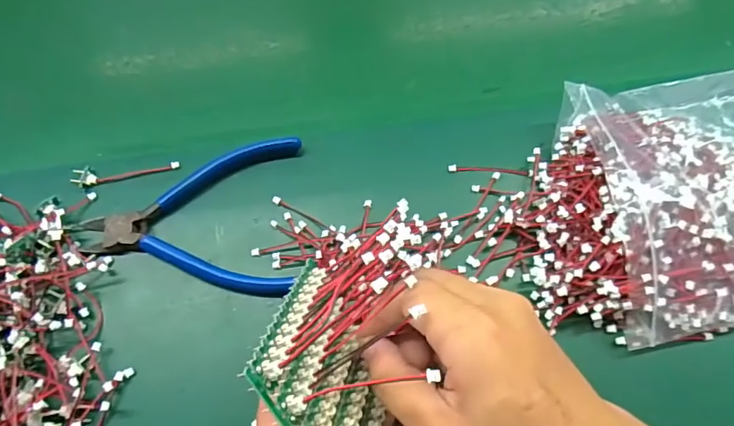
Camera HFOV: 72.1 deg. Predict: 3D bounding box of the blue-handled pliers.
[{"bbox_3d":[-0.114,0.001,0.317,0.137,0.017,0.099,-2,65,-1],"label":"blue-handled pliers"}]

